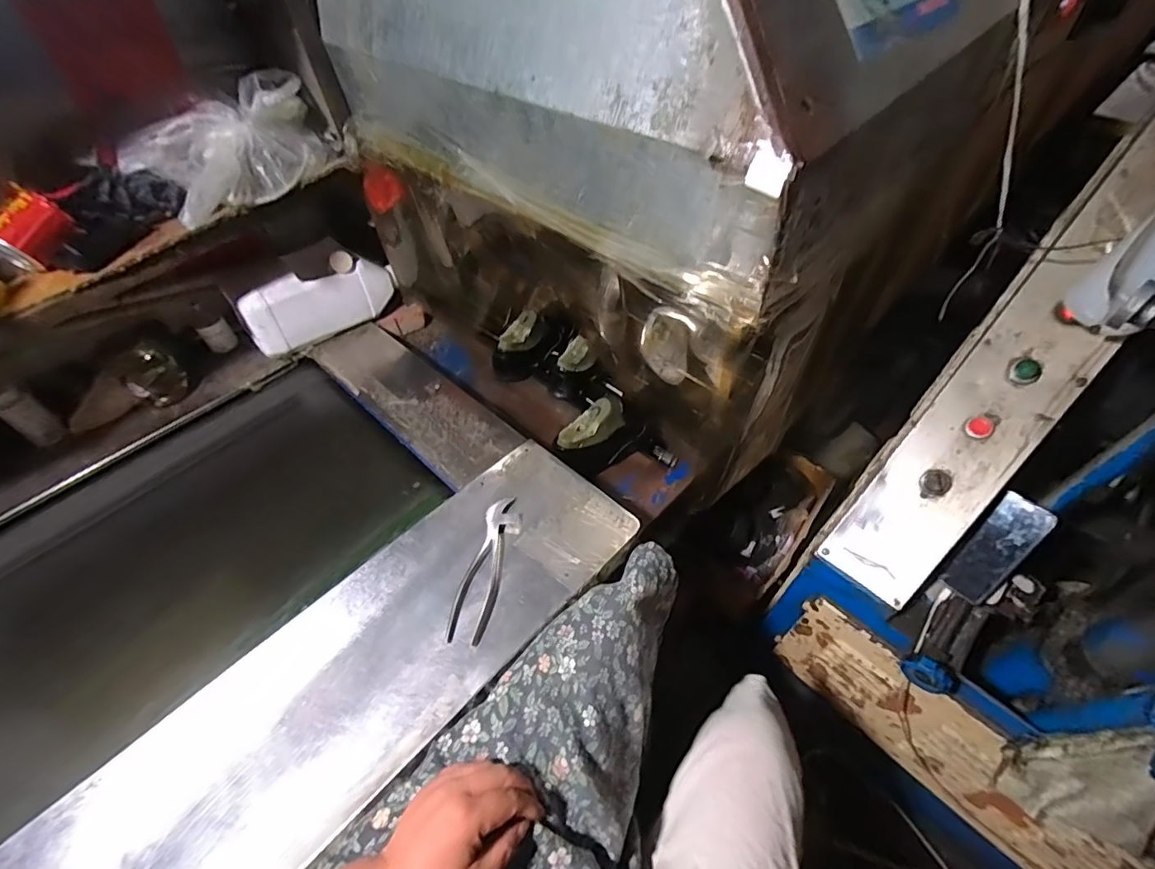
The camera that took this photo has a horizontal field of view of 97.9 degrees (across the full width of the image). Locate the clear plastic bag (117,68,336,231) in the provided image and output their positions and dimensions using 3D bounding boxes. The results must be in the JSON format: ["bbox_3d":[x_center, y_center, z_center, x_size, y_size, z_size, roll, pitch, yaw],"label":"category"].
[{"bbox_3d":[-0.484,-0.422,0.729,0.154,0.094,0.302,24,56,20],"label":"clear plastic bag"}]

